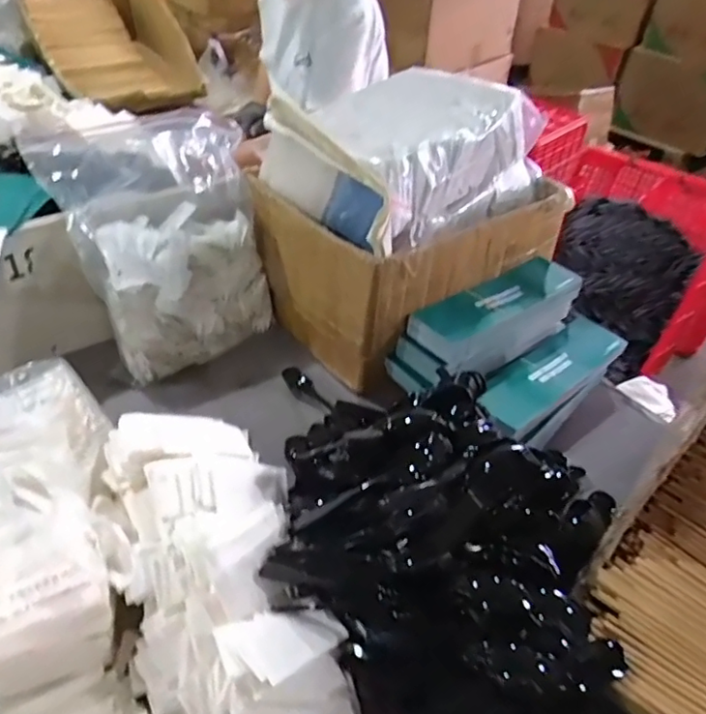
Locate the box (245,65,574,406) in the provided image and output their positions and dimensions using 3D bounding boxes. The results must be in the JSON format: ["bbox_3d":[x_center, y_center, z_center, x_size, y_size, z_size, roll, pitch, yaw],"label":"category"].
[{"bbox_3d":[0.089,-0.207,0.867,0.388,0.306,0.269,-25,49,-32],"label":"box"}]

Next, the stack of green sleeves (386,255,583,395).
[{"bbox_3d":[0.193,-0.047,0.832,0.302,0.079,0.094,-25,49,-32],"label":"stack of green sleeves"}]

